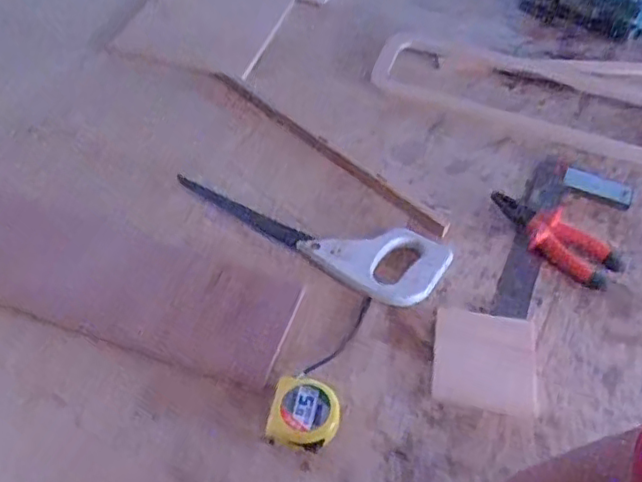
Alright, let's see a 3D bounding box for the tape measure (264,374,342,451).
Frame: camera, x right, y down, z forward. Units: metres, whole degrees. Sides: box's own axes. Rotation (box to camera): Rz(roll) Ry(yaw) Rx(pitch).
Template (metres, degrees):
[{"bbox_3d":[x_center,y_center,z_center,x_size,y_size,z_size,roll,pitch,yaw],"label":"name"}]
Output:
[{"bbox_3d":[-0.015,0.168,0.602,0.065,0.035,0.062,14,52,6],"label":"tape measure"}]

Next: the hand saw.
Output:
[{"bbox_3d":[-0.024,-0.004,0.738,0.349,0.029,0.096,17,52,8],"label":"hand saw"}]

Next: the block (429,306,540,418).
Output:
[{"bbox_3d":[0.180,0.130,0.675,0.109,0.014,0.109,10,51,2],"label":"block"}]

